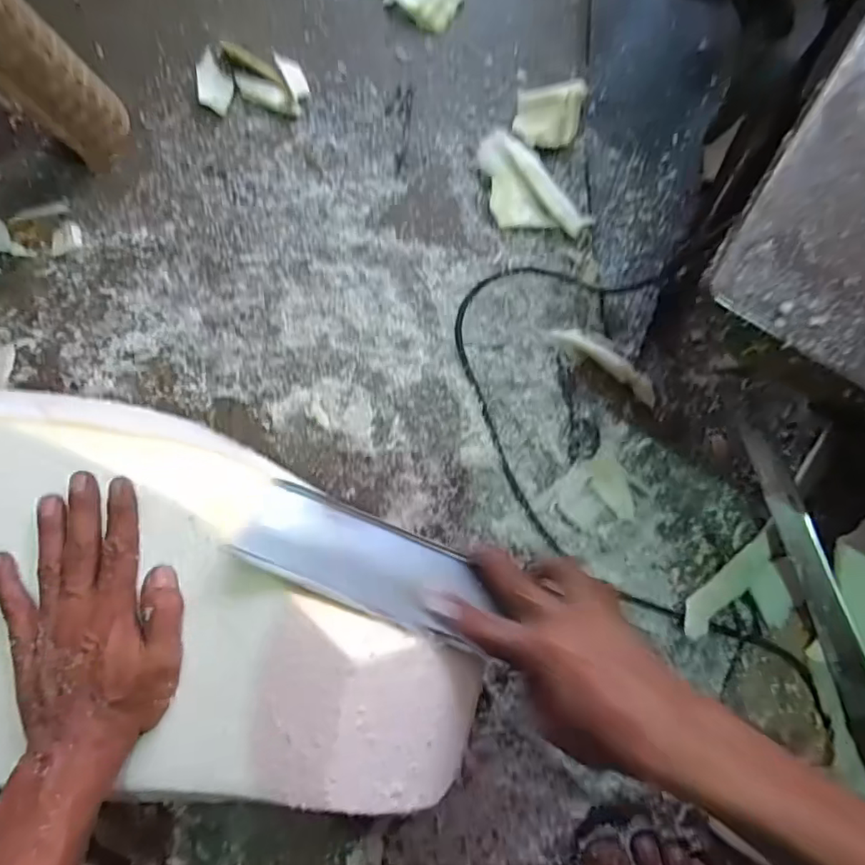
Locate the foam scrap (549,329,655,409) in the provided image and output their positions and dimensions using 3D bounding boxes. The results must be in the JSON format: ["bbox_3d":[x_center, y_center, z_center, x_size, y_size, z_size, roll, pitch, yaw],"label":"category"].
[{"bbox_3d":[0.161,-0.065,0.514,0.108,0.008,0.022,39,85,4],"label":"foam scrap"}]

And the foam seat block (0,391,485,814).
[{"bbox_3d":[-0.301,0.103,0.399,0.673,0.093,0.261,12,83,5],"label":"foam seat block"}]

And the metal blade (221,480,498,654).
[{"bbox_3d":[-0.045,0.085,0.379,0.161,0.074,0.006,22,128,4],"label":"metal blade"}]

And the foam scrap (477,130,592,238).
[{"bbox_3d":[0.086,-0.229,0.536,0.066,0.010,0.123,-34,84,-4],"label":"foam scrap"}]

